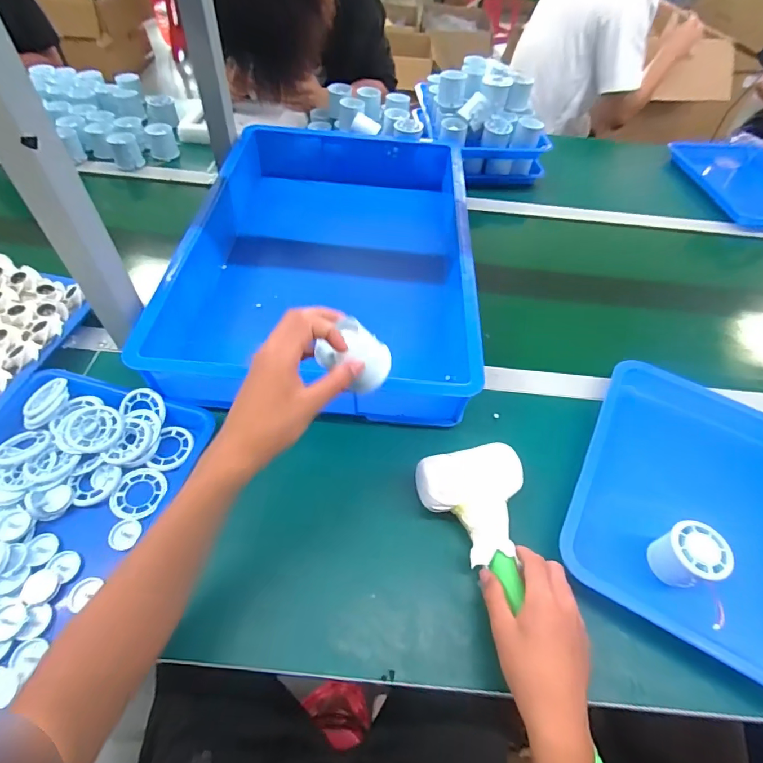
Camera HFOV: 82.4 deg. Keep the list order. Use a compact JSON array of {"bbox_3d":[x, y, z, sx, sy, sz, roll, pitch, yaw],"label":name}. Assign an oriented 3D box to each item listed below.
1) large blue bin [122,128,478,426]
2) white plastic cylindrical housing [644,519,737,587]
[{"bbox_3d":[-0.074,-0.221,0.711,0.412,0.103,0.613,4,53,-1],"label":"large blue bin"},{"bbox_3d":[0.317,0.181,0.452,0.050,0.058,0.054,2,53,-3],"label":"white plastic cylindrical housing"}]

